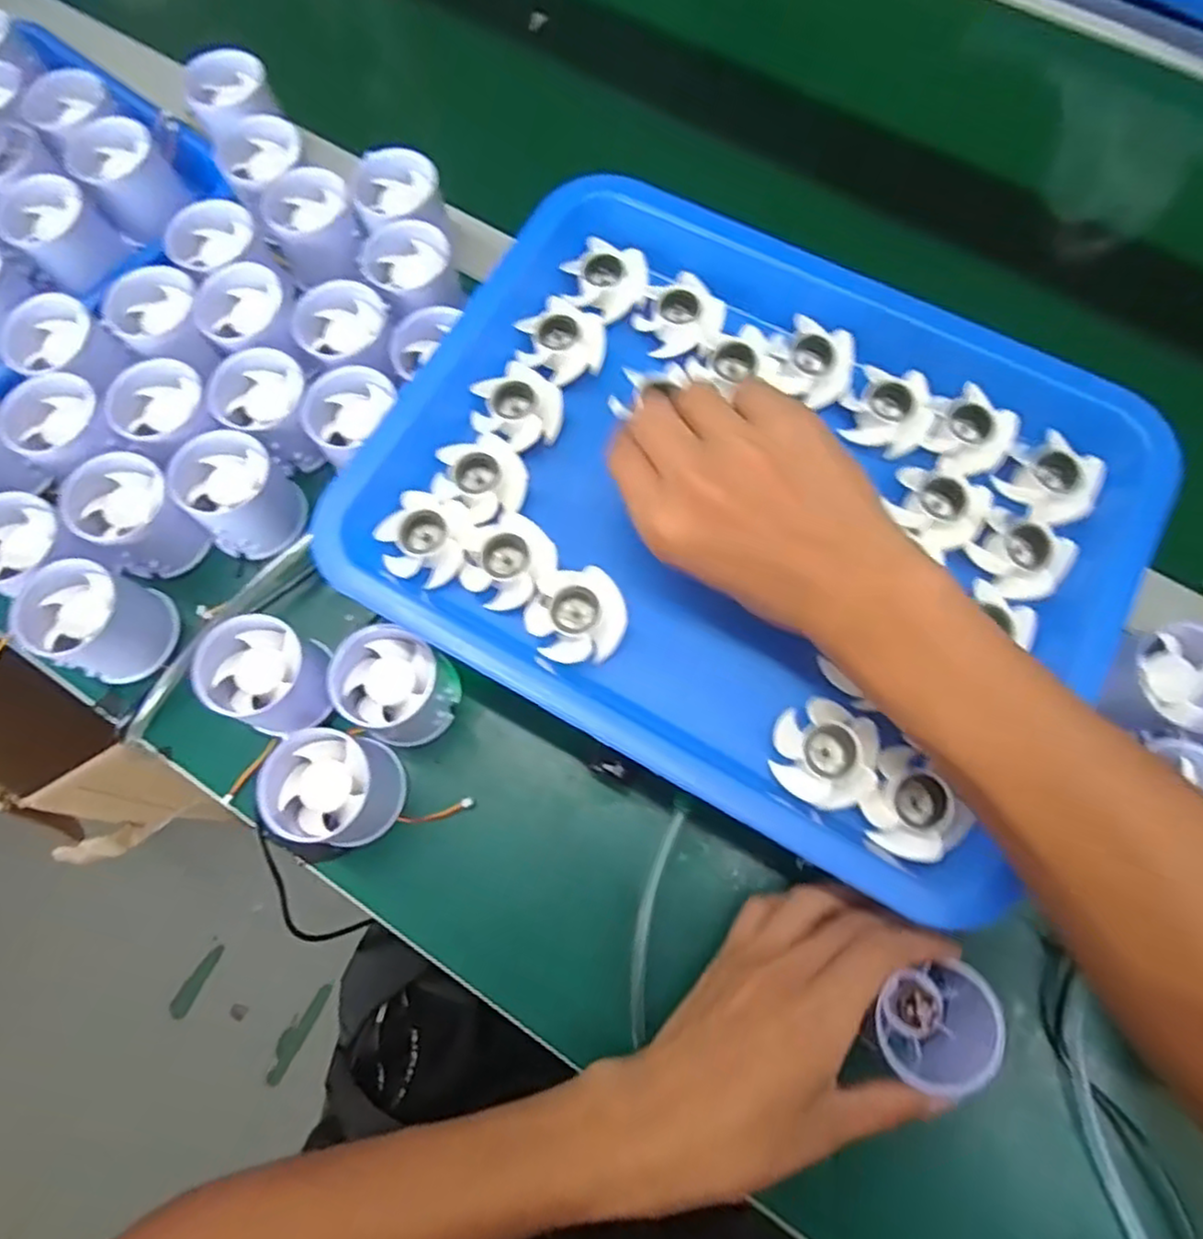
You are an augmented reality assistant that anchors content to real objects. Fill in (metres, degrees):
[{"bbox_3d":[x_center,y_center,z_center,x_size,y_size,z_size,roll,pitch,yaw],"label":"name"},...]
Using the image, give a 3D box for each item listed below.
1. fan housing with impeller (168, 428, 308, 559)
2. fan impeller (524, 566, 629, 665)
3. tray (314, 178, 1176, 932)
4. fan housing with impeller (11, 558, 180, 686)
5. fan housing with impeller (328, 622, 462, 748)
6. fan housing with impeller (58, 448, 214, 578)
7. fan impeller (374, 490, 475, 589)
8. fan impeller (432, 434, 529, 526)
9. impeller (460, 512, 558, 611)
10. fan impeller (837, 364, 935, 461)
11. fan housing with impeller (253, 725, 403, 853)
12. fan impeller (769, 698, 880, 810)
[{"bbox_3d":[-0.206,-0.070,0.393,0.050,0.054,0.052,0,73,0],"label":"fan housing with impeller"},{"bbox_3d":[-0.011,-0.002,0.313,0.043,0.016,0.042,25,74,7],"label":"fan impeller"},{"bbox_3d":[0.069,-0.061,0.330,0.328,0.038,0.272,29,75,8],"label":"tray"},{"bbox_3d":[-0.267,0.002,0.368,0.049,0.052,0.054,20,74,6],"label":"fan housing with impeller"},{"bbox_3d":[-0.106,0.036,0.359,0.051,0.054,0.052,0,73,0],"label":"fan housing with impeller"},{"bbox_3d":[-0.257,-0.056,0.386,0.052,0.053,0.049,0,73,0],"label":"fan housing with impeller"},{"bbox_3d":[-0.083,-0.038,0.328,0.041,0.015,0.040,17,74,5],"label":"fan impeller"},{"bbox_3d":[-0.058,-0.066,0.334,0.043,0.016,0.039,-23,74,-7],"label":"fan impeller"},{"bbox_3d":[-0.043,-0.027,0.322,0.042,0.013,0.042,0,73,0],"label":"impeller"},{"bbox_3d":[0.141,-0.104,0.339,0.039,0.015,0.037,16,73,5],"label":"fan impeller"},{"bbox_3d":[-0.133,0.086,0.346,0.054,0.049,0.055,0,73,0],"label":"fan housing with impeller"},{"bbox_3d":[0.095,0.058,0.294,0.044,0.016,0.041,26,74,7],"label":"fan impeller"}]

